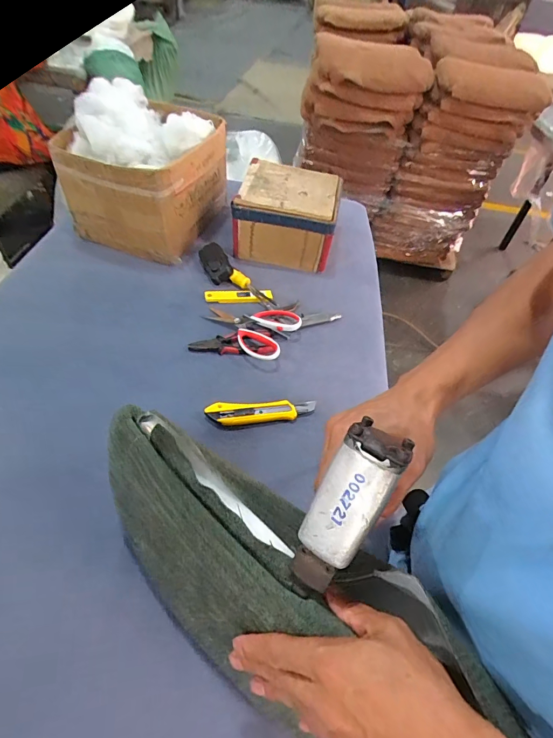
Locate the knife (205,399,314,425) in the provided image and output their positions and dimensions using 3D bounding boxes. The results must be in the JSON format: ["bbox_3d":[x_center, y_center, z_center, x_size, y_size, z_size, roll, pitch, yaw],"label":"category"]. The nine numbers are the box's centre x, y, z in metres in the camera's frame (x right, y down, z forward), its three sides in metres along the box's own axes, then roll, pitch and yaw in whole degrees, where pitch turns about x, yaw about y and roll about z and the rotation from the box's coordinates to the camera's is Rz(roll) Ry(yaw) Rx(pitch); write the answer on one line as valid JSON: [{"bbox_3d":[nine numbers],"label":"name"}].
[{"bbox_3d":[-0.022,0.066,0.597,0.168,0.013,0.035,-4,52,-9],"label":"knife"}]

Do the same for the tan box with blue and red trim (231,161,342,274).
[{"bbox_3d":[0.027,-0.346,0.874,0.208,0.134,0.205,11,51,2],"label":"tan box with blue and red trim"}]

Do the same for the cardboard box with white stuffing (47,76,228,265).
[{"bbox_3d":[-0.278,-0.414,0.814,0.258,0.239,0.292,24,53,13],"label":"cardboard box with white stuffing"}]

